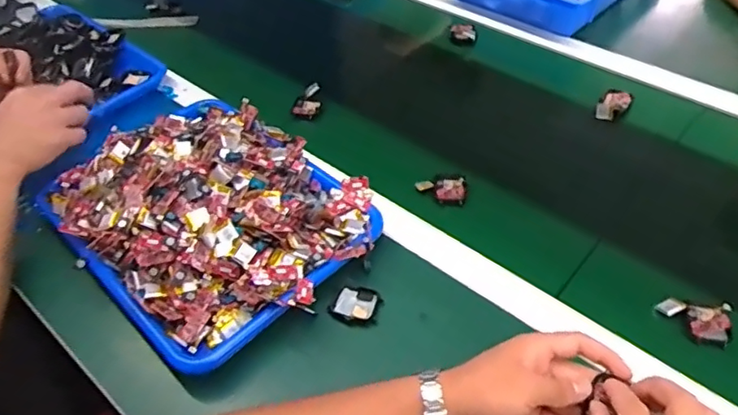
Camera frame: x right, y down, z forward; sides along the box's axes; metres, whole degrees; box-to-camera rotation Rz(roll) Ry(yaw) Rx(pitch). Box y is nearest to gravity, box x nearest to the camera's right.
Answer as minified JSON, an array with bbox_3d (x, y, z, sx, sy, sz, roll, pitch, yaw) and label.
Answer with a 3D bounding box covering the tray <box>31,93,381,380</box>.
[{"bbox_3d":[-0.172,-0.005,0.615,0.258,0.082,0.329,-37,54,-27],"label":"tray"}]

